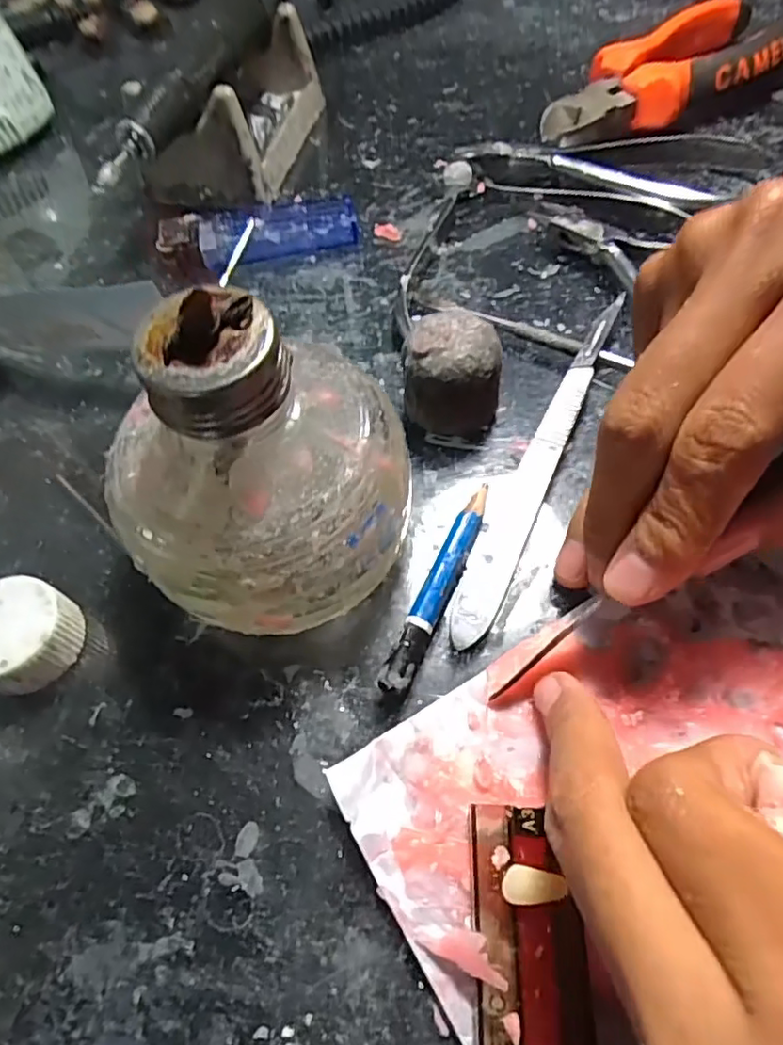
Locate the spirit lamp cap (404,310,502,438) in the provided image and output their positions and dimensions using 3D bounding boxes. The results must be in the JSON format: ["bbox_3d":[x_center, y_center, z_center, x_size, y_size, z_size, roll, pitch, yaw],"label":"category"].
[{"bbox_3d":[0.019,-0.046,0.187,0.028,0.032,0.023,3,59,7],"label":"spirit lamp cap"}]

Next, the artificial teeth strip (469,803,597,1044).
[{"bbox_3d":[0.027,0.089,0.115,0.021,0.011,0.059,-1,59,4],"label":"artificial teeth strip"}]

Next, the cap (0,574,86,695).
[{"bbox_3d":[-0.100,0.031,0.159,0.028,0.016,0.028,-2,59,3],"label":"cap"}]

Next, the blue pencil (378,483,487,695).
[{"bbox_3d":[0.013,0.017,0.163,0.007,0.008,0.064,21,63,16],"label":"blue pencil"}]

